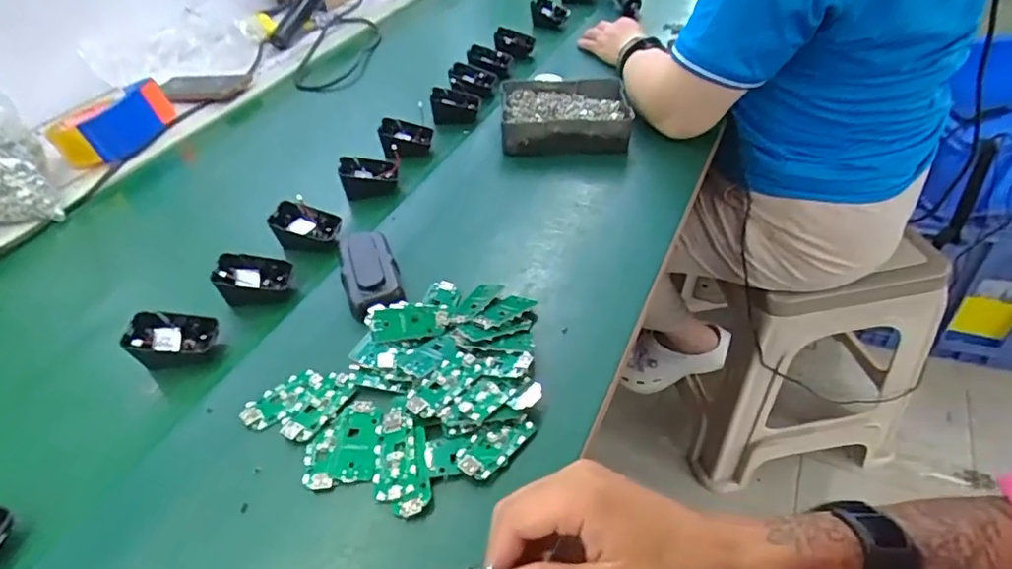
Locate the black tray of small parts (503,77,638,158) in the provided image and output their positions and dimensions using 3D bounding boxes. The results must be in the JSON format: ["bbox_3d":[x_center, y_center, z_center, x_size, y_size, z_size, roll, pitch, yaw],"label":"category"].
[{"bbox_3d":[0.075,-0.218,0.720,0.162,0.054,0.130,-3,44,2],"label":"black tray of small parts"}]

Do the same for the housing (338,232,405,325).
[{"bbox_3d":[-0.131,-0.014,0.531,0.051,0.023,0.111,-19,46,-13],"label":"housing"}]

